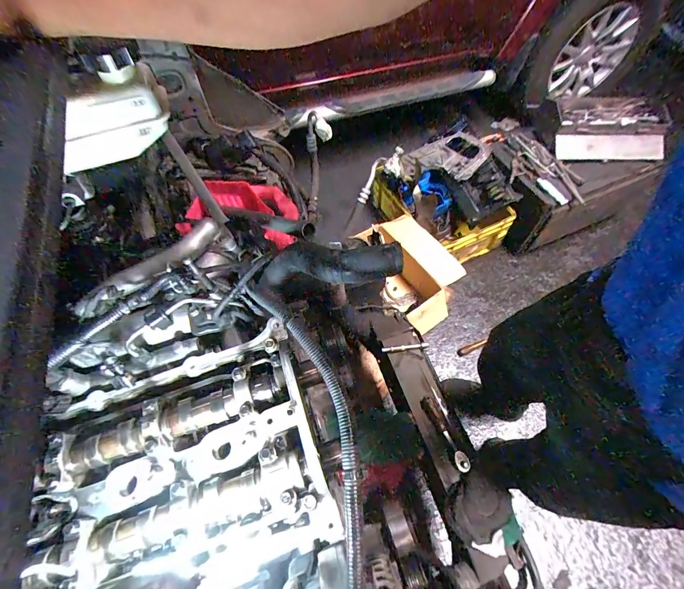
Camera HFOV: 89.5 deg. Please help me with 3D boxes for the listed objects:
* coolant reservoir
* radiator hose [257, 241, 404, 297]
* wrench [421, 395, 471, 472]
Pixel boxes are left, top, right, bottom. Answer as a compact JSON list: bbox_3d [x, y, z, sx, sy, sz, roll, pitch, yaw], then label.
[{"bbox_3d":[-0.261,-0.204,0.375,0.124,0.104,0.063,-21,61,-11],"label":"coolant reservoir"},{"bbox_3d":[-0.030,-0.043,0.467,0.220,0.064,0.058,-2,55,33],"label":"radiator hose"},{"bbox_3d":[0.245,0.325,0.818,0.034,0.024,0.178,-23,61,-12],"label":"wrench"}]

